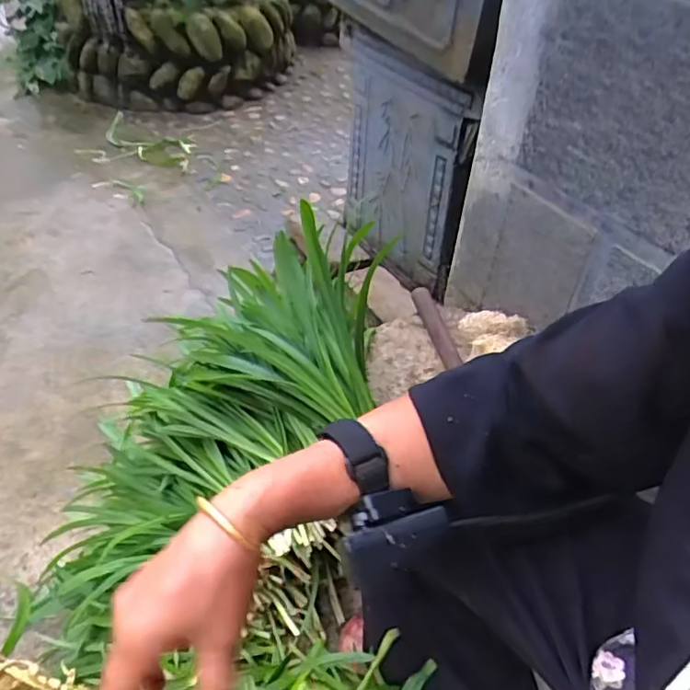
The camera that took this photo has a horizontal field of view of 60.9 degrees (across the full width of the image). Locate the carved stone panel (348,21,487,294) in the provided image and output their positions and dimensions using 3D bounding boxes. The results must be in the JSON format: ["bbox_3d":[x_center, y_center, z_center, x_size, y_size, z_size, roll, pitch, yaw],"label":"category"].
[{"bbox_3d":[0.095,-0.363,1.211,0.058,0.421,0.409,-20,46,-26],"label":"carved stone panel"}]

